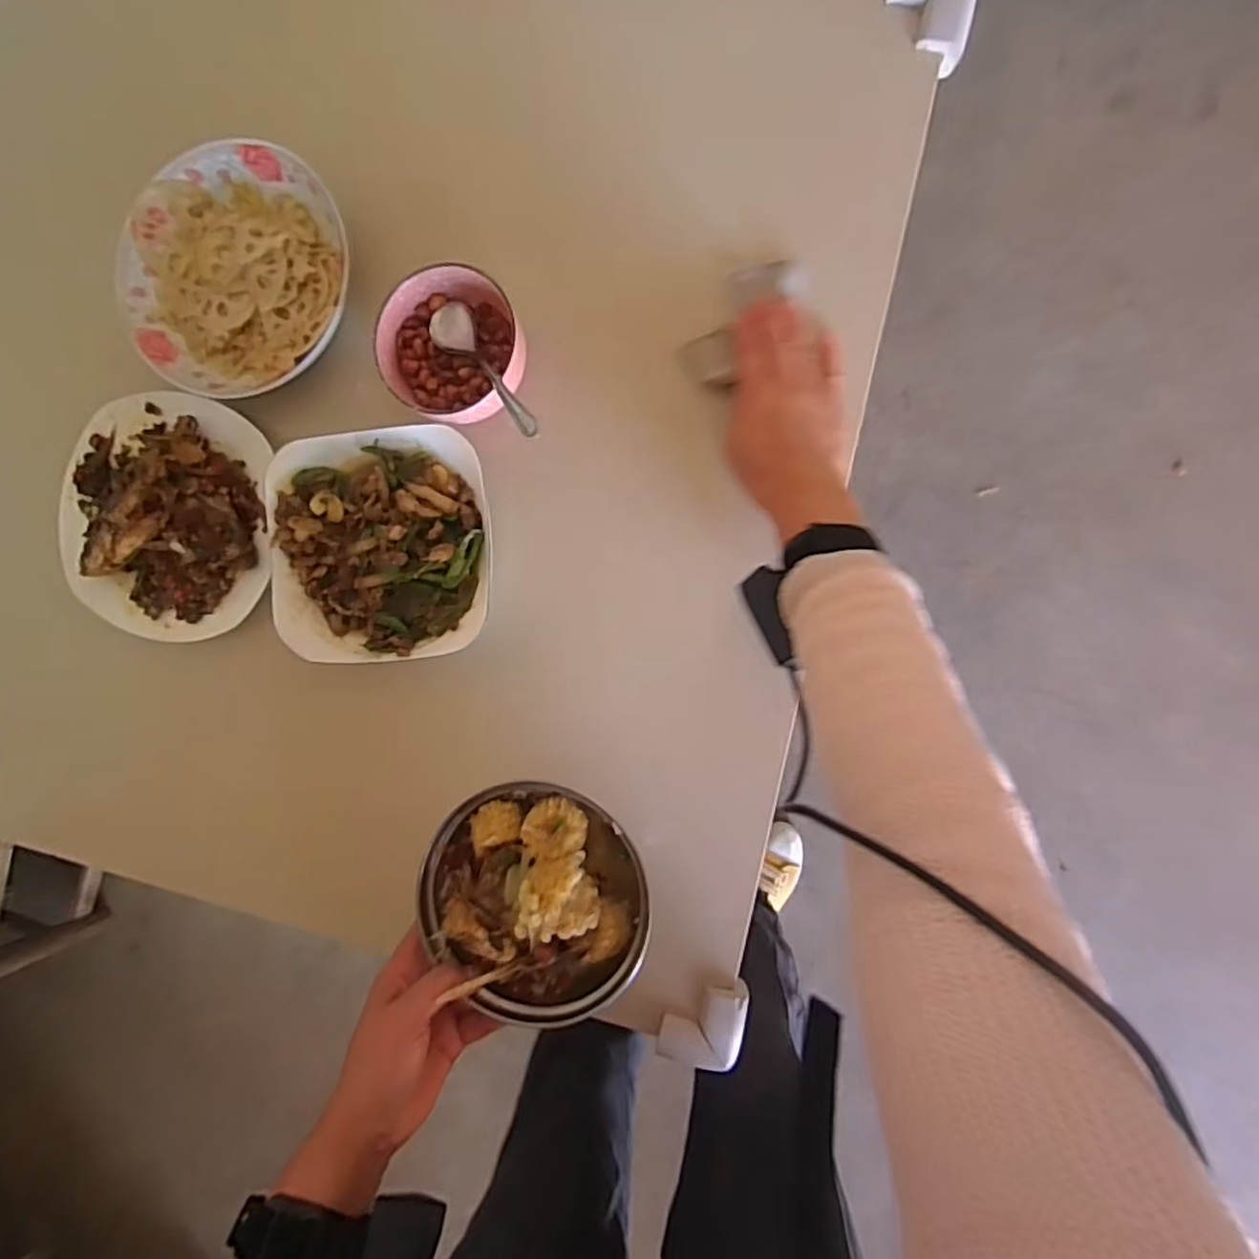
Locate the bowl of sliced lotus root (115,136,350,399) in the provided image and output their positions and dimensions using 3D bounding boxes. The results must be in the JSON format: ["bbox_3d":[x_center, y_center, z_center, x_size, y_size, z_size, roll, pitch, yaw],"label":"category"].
[{"bbox_3d":[-0.310,-0.280,0.548,0.180,0.025,0.184,-19,87,8],"label":"bowl of sliced lotus root"}]

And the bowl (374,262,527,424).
[{"bbox_3d":[-0.129,-0.205,0.511,0.098,0.048,0.117,-33,86,7],"label":"bowl"}]

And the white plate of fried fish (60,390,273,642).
[{"bbox_3d":[-0.382,-0.093,0.559,0.184,0.059,0.189,0,90,8],"label":"white plate of fried fish"}]

